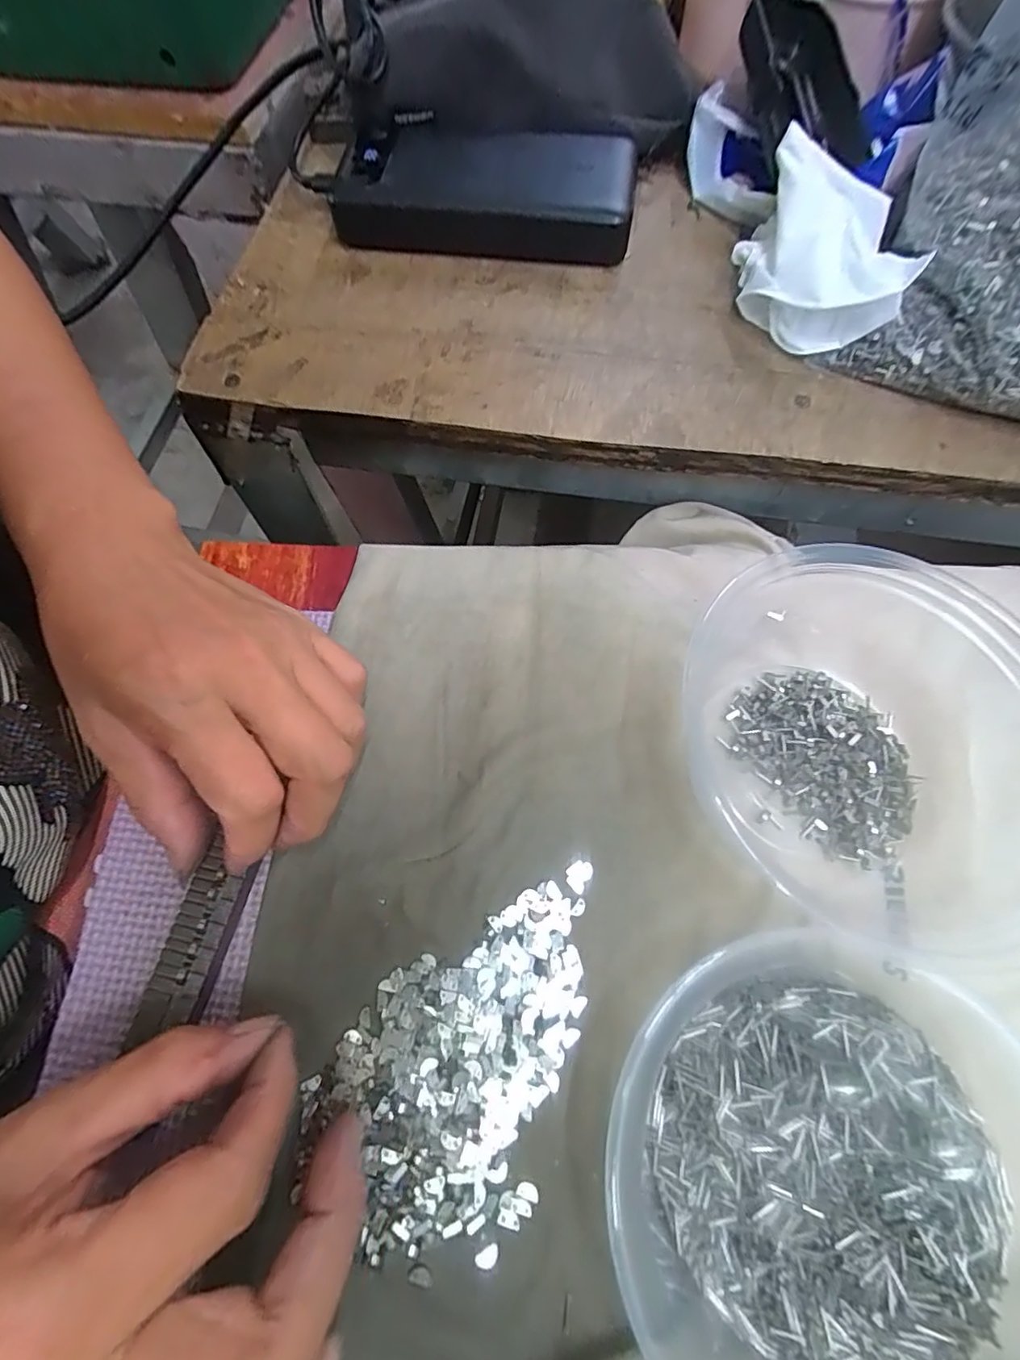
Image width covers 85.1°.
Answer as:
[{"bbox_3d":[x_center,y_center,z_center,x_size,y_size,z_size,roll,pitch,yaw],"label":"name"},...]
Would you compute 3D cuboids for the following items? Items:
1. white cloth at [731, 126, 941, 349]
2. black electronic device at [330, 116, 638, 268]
[{"bbox_3d":[0.143,-0.197,0.254,0.071,0.045,0.078,15,69,6],"label":"white cloth"},{"bbox_3d":[-0.020,-0.262,0.297,0.169,0.028,0.075,14,69,6],"label":"black electronic device"}]

